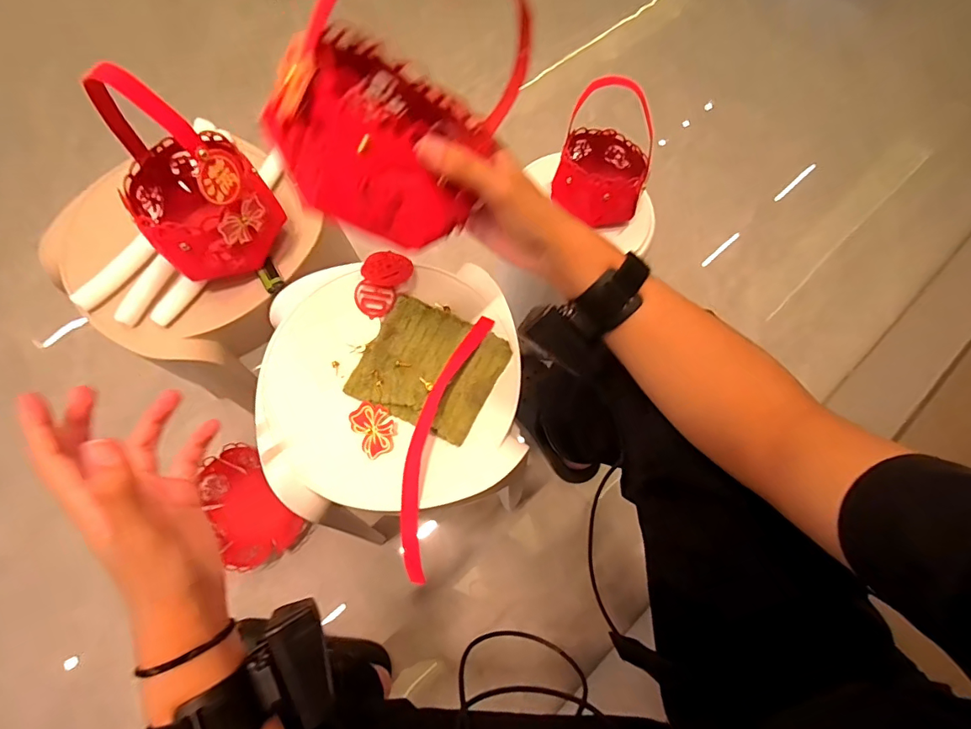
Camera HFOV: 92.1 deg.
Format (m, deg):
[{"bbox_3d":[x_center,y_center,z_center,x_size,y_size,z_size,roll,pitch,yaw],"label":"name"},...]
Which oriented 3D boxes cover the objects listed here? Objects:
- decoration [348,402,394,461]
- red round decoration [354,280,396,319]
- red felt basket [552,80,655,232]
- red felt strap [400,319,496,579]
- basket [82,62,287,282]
[{"bbox_3d":[-0.104,0.059,0.436,0.036,0.005,0.051,-34,71,2],"label":"decoration"},{"bbox_3d":[-0.114,-0.066,0.478,0.041,0.004,0.034,16,92,0],"label":"red round decoration"},{"bbox_3d":[0.160,-0.272,0.606,0.114,0.154,0.124,1,71,-2],"label":"red felt basket"},{"bbox_3d":[-0.044,0.071,0.447,0.040,0.067,0.253,14,71,3],"label":"red felt strap"},{"bbox_3d":[-0.268,-0.162,0.400,0.118,0.167,0.106,38,74,11],"label":"basket"}]

